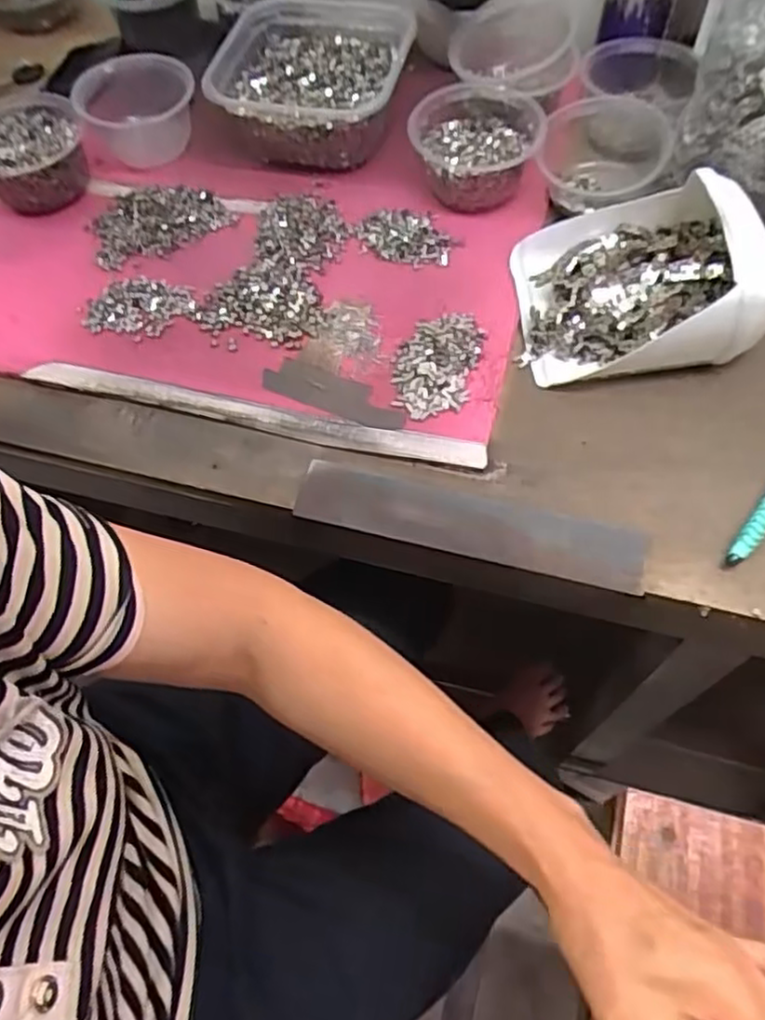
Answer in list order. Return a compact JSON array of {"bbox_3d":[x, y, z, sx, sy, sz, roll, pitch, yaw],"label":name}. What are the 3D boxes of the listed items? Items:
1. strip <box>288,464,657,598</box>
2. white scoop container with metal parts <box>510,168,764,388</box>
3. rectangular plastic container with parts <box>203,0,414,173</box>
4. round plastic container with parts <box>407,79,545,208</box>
[{"bbox_3d":[0.059,0.009,0.508,0.245,0.011,0.049,12,63,12],"label":"strip"},{"bbox_3d":[0.200,-0.184,0.559,0.180,0.087,0.153,0,61,3],"label":"white scoop container with metal parts"},{"bbox_3d":[-0.066,-0.416,0.687,0.172,0.063,0.182,9,62,8],"label":"rectangular plastic container with parts"},{"bbox_3d":[0.086,-0.326,0.640,0.099,0.066,0.108,-1,61,3],"label":"round plastic container with parts"}]

